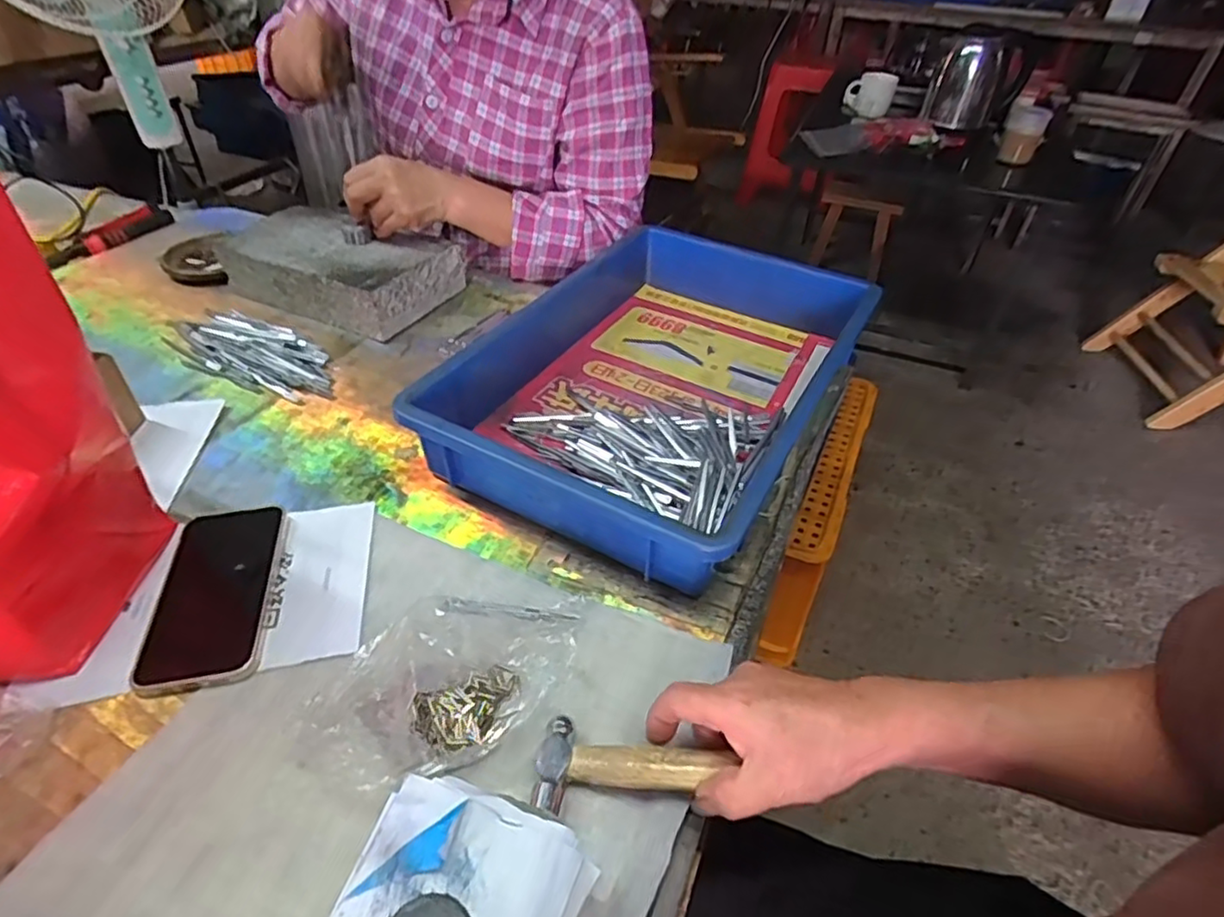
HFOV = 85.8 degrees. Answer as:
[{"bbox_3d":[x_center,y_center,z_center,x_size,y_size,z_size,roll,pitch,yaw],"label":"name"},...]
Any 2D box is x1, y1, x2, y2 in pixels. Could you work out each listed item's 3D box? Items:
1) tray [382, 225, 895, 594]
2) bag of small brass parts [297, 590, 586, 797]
[{"bbox_3d":[0.047,-0.093,0.625,0.301,0.076,0.426,23,44,20],"label":"tray"},{"bbox_3d":[-0.097,0.130,0.416,0.102,0.034,0.181,30,48,26],"label":"bag of small brass parts"}]

